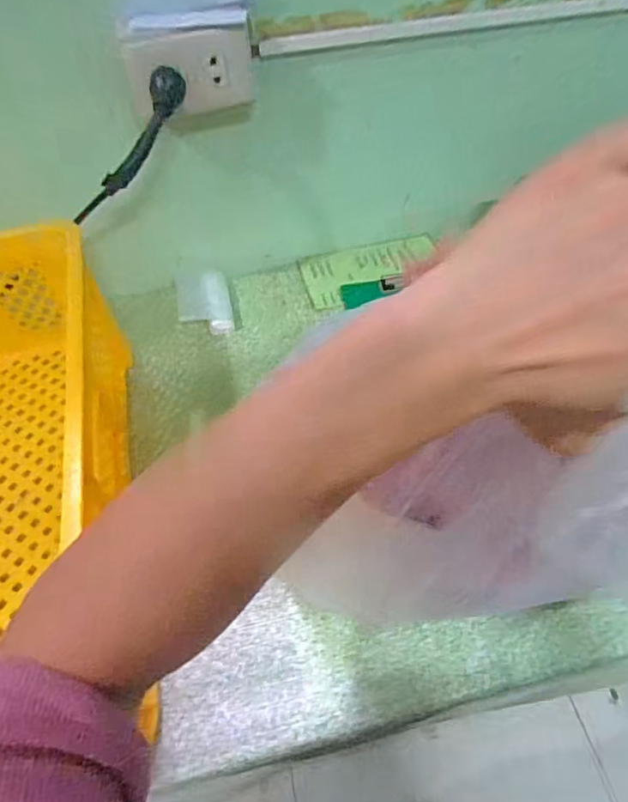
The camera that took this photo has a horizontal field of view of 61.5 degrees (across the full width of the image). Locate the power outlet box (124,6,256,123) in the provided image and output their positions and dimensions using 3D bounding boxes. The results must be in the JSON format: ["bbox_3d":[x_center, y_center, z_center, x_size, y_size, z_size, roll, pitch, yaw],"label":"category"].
[{"bbox_3d":[-0.125,-0.337,0.532,0.129,0.076,0.036,-18,52,-10],"label":"power outlet box"}]

